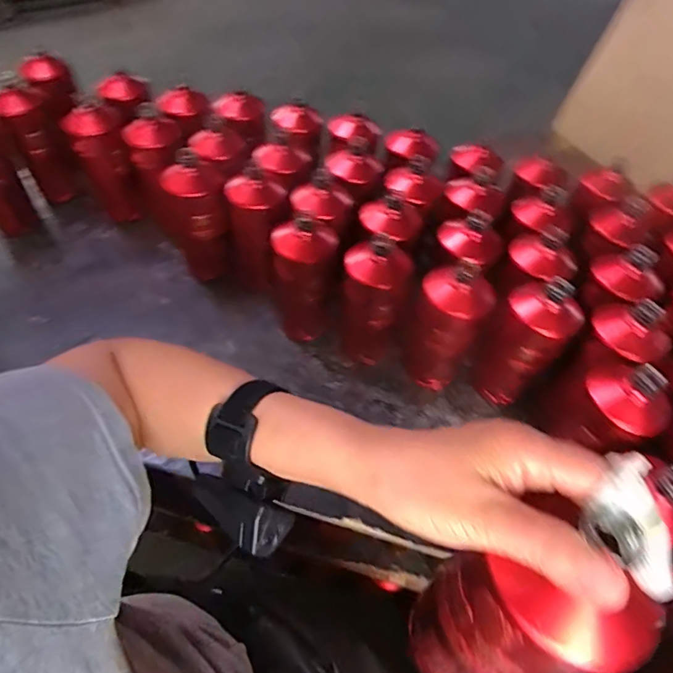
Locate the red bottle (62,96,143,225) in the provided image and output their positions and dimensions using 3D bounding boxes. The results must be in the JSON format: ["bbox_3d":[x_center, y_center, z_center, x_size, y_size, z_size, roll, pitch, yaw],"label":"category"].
[{"bbox_3d":[-0.379,-0.278,0.786,0.069,0.198,0.059,-25,58,-20],"label":"red bottle"}]

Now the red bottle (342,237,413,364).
[{"bbox_3d":[0.049,-0.046,0.654,0.082,0.199,0.084,8,53,3],"label":"red bottle"}]

